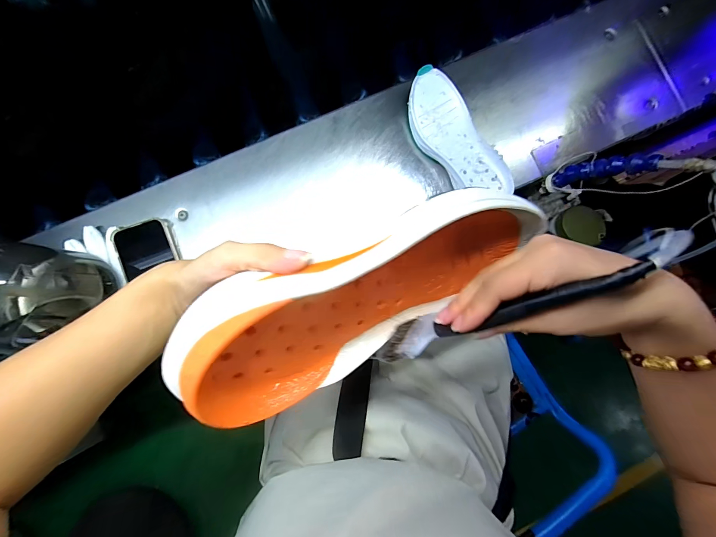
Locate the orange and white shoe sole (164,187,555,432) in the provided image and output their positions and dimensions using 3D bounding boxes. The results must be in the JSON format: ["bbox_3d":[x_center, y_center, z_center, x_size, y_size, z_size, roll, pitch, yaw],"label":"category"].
[{"bbox_3d":[0.023,0.013,0.234,0.299,0.113,0.042,-26,45,-19],"label":"orange and white shoe sole"}]

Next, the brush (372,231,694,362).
[{"bbox_3d":[0.088,0.029,0.197,0.190,0.034,0.020,-31,88,40],"label":"brush"}]

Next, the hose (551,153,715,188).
[{"bbox_3d":[0.318,-0.123,0.375,0.023,0.166,0.023,29,89,-23],"label":"hose"}]

